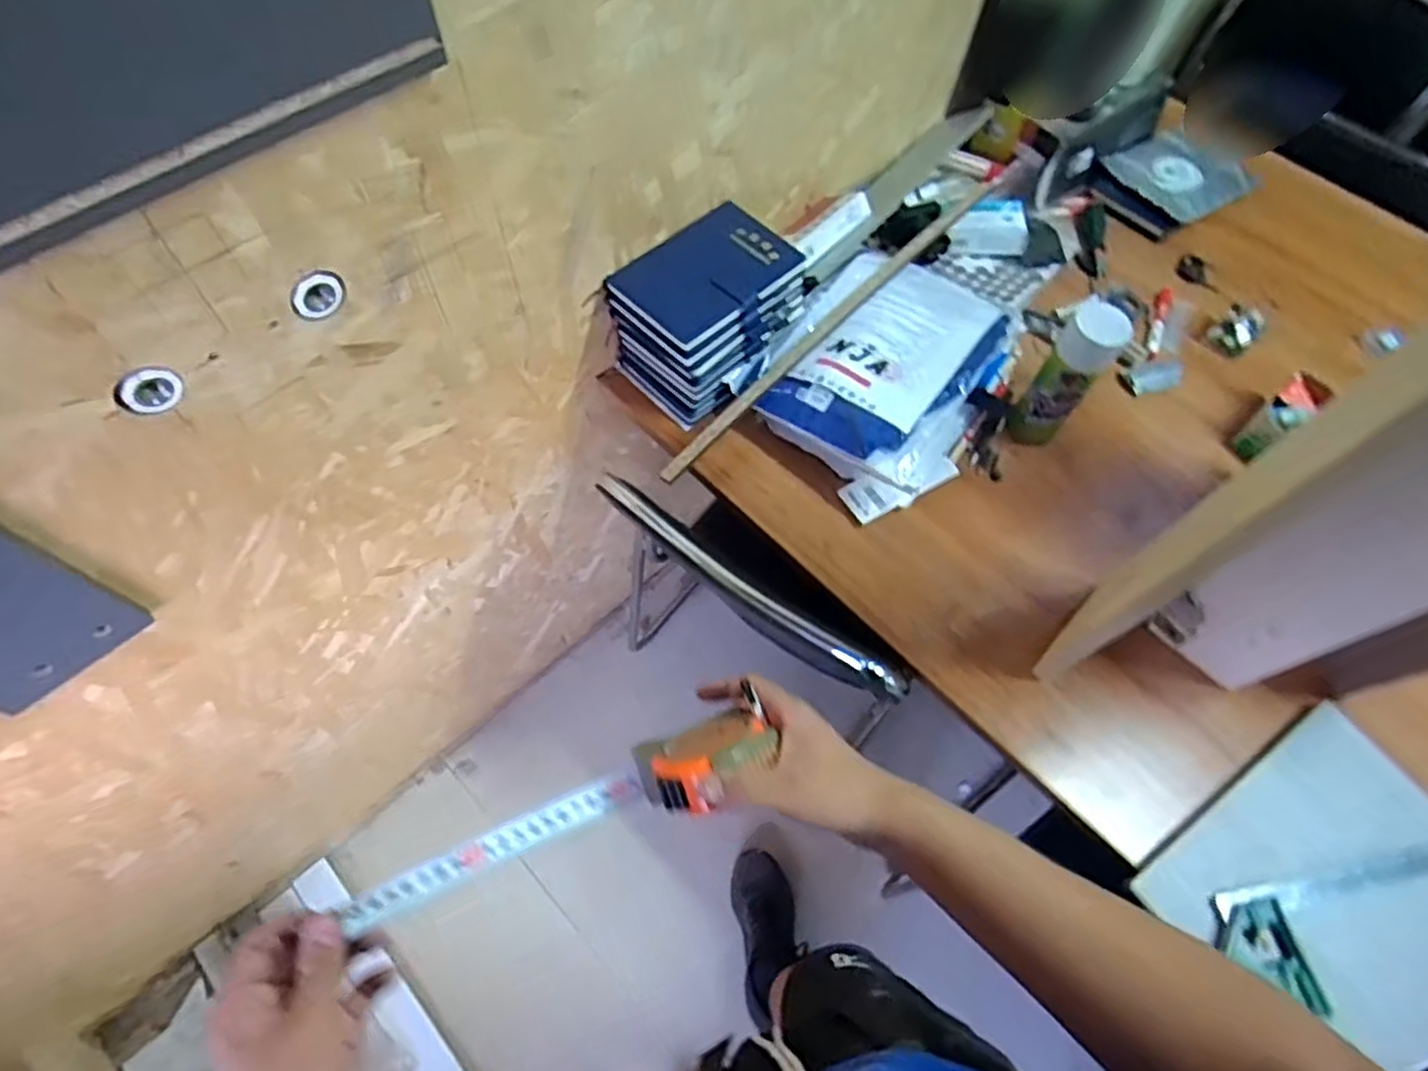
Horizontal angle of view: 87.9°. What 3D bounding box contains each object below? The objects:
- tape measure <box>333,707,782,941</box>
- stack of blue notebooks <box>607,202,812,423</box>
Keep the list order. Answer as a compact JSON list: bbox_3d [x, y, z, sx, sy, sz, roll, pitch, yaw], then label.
[{"bbox_3d":[-0.092,0.180,0.477,0.266,0.056,0.055,-23,67,-9],"label":"tape measure"},{"bbox_3d":[-0.009,-0.293,0.981,0.216,0.157,0.160,-39,72,-19],"label":"stack of blue notebooks"}]

